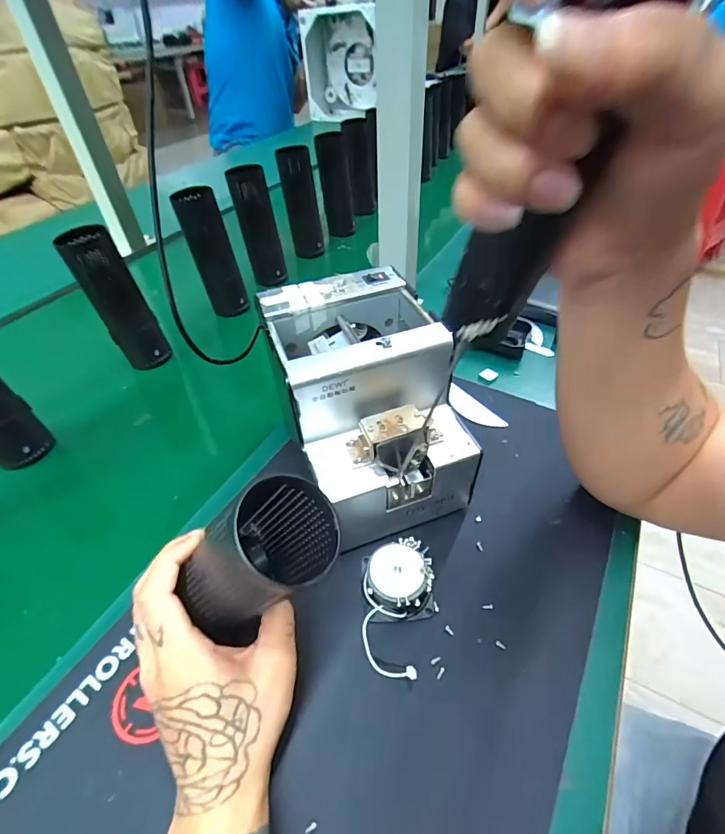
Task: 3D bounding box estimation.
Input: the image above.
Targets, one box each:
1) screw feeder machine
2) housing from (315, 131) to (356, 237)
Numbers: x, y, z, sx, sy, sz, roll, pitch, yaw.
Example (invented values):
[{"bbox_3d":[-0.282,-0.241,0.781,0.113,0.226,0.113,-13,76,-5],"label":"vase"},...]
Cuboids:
[{"bbox_3d":[0.000,-0.008,0.363,0.125,0.156,0.175,-15,47,-15],"label":"screw feeder machine"},{"bbox_3d":[-0.049,-0.419,0.789,0.064,0.176,0.045,-1,45,-2],"label":"housing"}]

